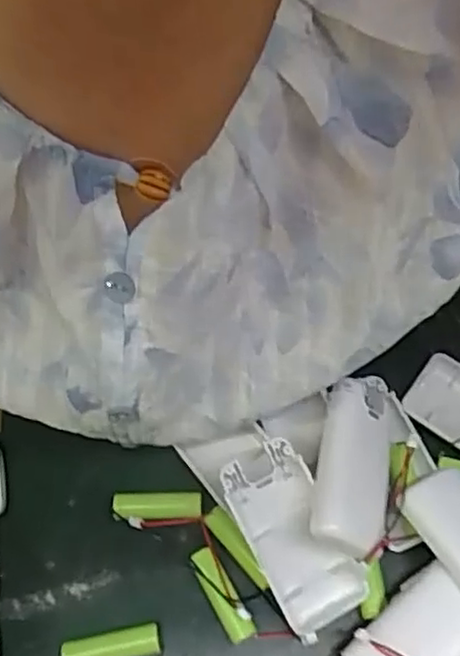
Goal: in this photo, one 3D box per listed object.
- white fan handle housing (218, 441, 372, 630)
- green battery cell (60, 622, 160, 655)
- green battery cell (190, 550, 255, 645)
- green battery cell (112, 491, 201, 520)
[{"bbox_3d":[0.033,0.108,0.344,0.044,0.014,0.093,-27,87,-14],"label":"white fan handle housing"},{"bbox_3d":[-0.062,0.166,0.341,0.050,0.013,0.014,-11,64,-3],"label":"green battery cell"},{"bbox_3d":[-0.005,0.142,0.351,0.014,0.017,0.050,-30,67,-12],"label":"green battery cell"},{"bbox_3d":[-0.041,0.100,0.370,0.048,0.012,0.015,-2,64,1],"label":"green battery cell"}]

